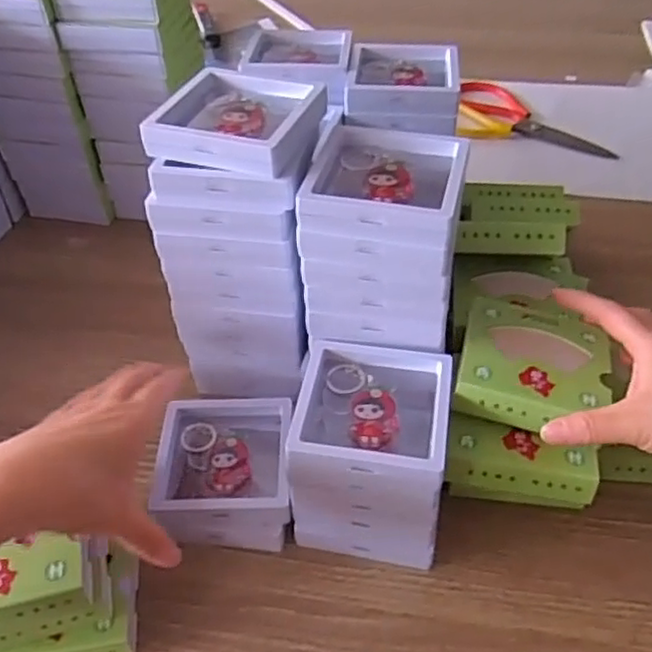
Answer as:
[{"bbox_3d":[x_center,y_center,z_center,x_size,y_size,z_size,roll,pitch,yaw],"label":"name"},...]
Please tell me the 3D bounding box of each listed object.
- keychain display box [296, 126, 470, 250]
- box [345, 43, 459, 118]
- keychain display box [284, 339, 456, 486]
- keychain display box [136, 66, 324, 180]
[{"bbox_3d":[0.039,-0.089,0.413,0.088,0.021,0.093,11,46,12],"label":"keychain display box"},{"bbox_3d":[0.064,-0.203,0.562,0.087,0.025,0.101,5,45,6],"label":"box"},{"bbox_3d":[0.028,0.050,0.412,0.087,0.020,0.089,7,45,8],"label":"keychain display box"},{"bbox_3d":[-0.054,-0.133,0.430,0.090,0.019,0.097,14,46,15],"label":"keychain display box"}]

